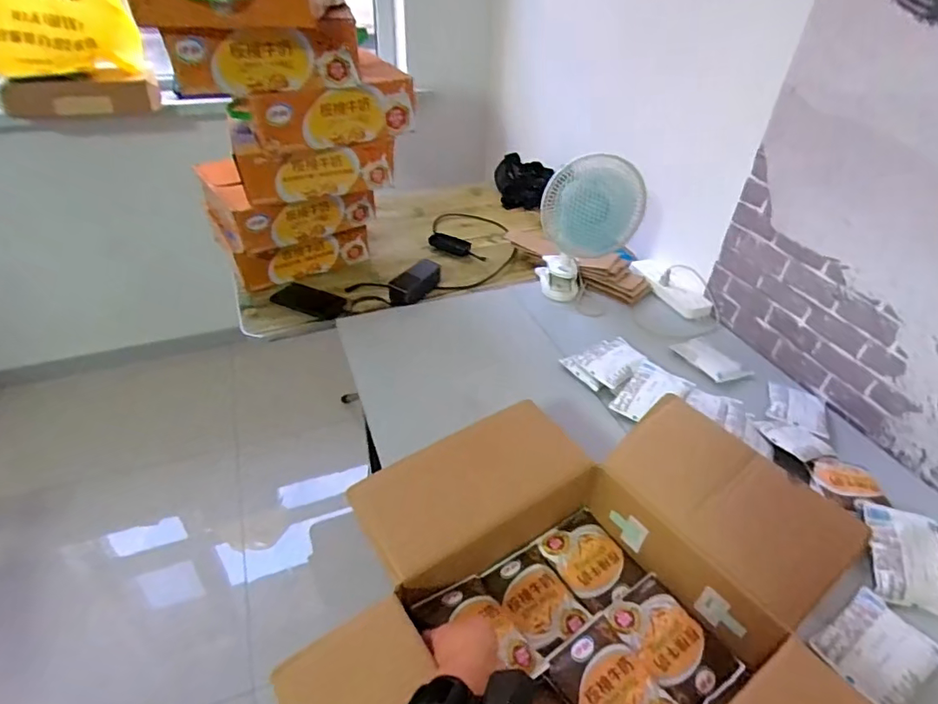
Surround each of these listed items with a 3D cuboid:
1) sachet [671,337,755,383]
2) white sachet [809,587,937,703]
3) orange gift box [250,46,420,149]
[{"bbox_3d":[0.480,0.016,1.059,0.076,0.013,0.137,-19,44,-25],"label":"sachet"},{"bbox_3d":[0.485,0.349,0.627,0.130,0.011,0.096,-21,45,-26],"label":"white sachet"},{"bbox_3d":[-0.273,-0.492,1.060,0.304,0.123,0.160,-16,43,-22],"label":"orange gift box"}]

